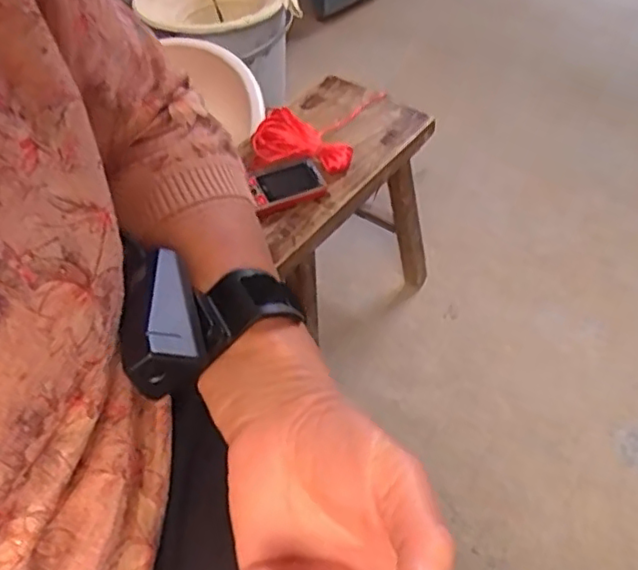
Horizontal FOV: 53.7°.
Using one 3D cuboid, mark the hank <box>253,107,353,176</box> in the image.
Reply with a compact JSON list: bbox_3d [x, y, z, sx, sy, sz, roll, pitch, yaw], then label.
[{"bbox_3d":[-0.022,-0.182,0.824,0.135,0.046,0.056,27,55,20],"label":"hank"}]

